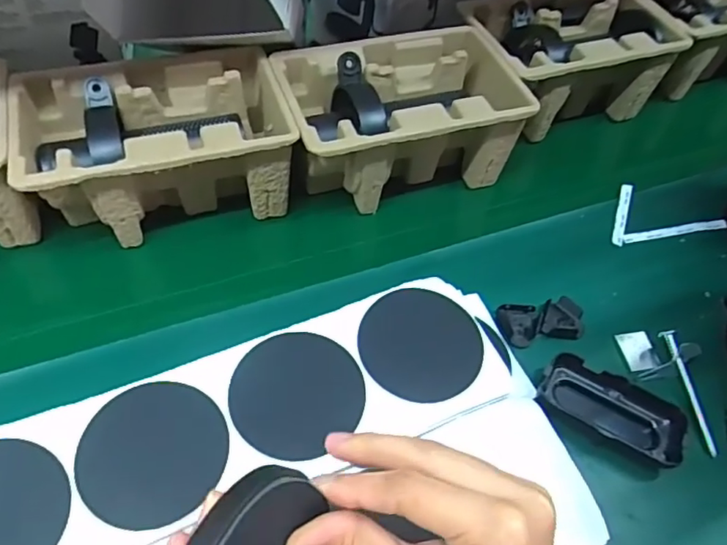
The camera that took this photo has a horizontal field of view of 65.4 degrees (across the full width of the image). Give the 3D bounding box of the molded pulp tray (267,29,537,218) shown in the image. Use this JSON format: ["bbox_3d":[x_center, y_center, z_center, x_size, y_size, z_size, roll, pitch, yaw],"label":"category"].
[{"bbox_3d":[0.035,-0.148,0.569,0.221,0.106,0.148,-17,54,-15],"label":"molded pulp tray"}]

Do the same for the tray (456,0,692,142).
[{"bbox_3d":[0.233,-0.243,0.661,0.235,0.110,0.147,-21,55,-18],"label":"tray"}]

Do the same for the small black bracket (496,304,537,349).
[{"bbox_3d":[0.135,0.045,0.494,0.032,0.009,0.037,5,51,2],"label":"small black bracket"}]

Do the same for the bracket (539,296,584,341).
[{"bbox_3d":[0.177,0.043,0.500,0.037,0.012,0.044,22,54,15],"label":"bracket"}]

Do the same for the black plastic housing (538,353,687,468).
[{"bbox_3d":[0.195,0.106,0.444,0.108,0.023,0.055,27,55,18],"label":"black plastic housing"}]

